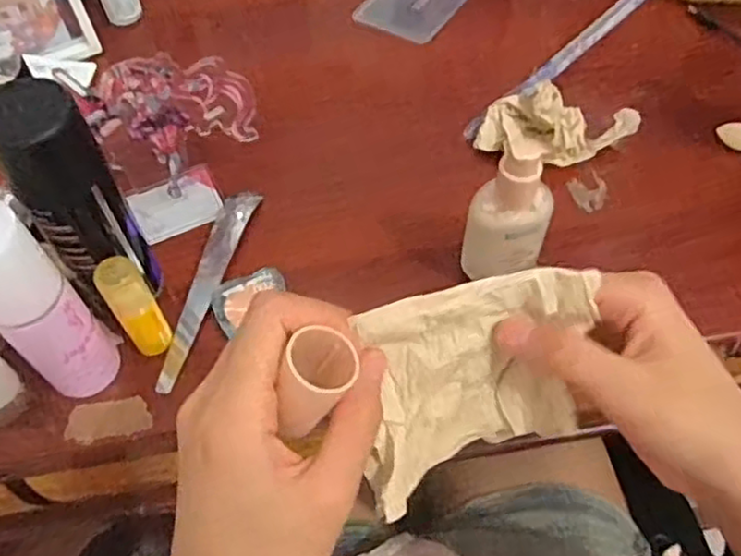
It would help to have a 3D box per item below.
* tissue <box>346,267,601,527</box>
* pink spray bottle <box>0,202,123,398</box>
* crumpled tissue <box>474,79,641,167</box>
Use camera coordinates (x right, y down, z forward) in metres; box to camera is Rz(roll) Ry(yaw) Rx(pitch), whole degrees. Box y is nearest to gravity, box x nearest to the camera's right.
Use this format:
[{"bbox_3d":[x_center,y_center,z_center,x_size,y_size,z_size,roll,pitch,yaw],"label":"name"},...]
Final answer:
[{"bbox_3d":[0.041,0.043,0.258,0.107,0.075,0.038,-16,26,1],"label":"tissue"},{"bbox_3d":[-0.158,0.015,0.327,0.035,0.122,0.036,-39,63,-21],"label":"pink spray bottle"},{"bbox_3d":[0.122,-0.099,0.449,0.096,0.038,0.038,11,57,10],"label":"crumpled tissue"}]

